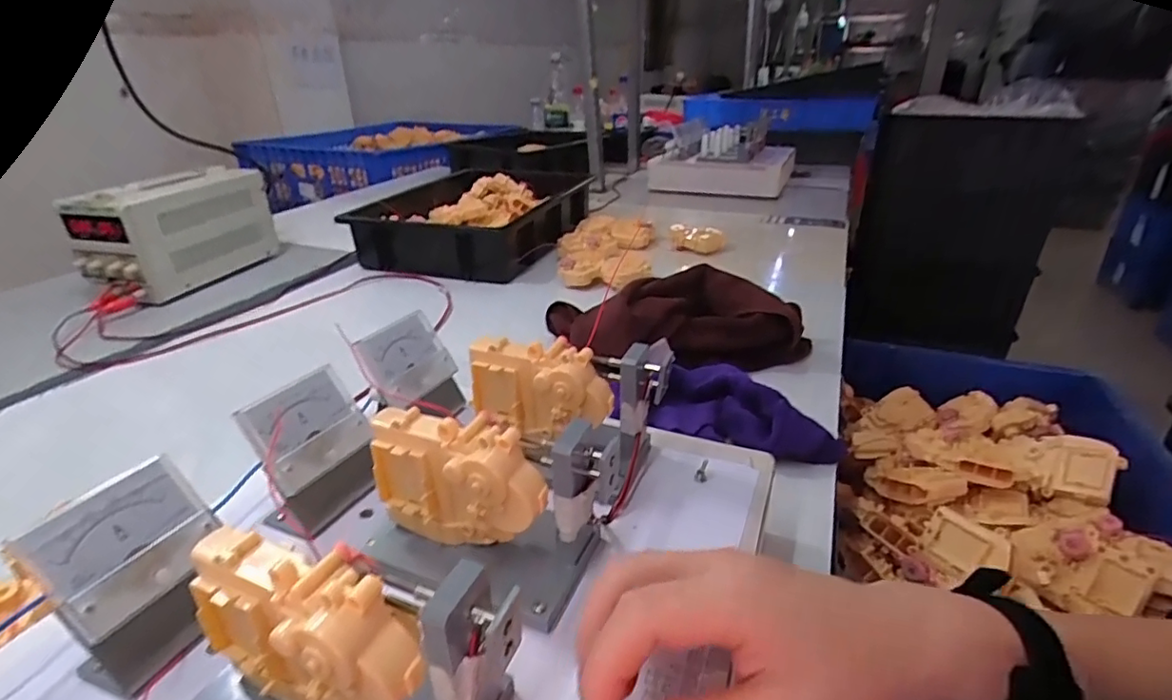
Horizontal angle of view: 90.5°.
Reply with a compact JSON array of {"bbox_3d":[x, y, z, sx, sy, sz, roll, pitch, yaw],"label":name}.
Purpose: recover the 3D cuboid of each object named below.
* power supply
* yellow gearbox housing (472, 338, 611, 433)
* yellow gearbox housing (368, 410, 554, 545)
[{"bbox_3d":[-0.645,-0.196,0.926,0.119,0.151,0.266,5,27,10],"label":"power supply"},{"bbox_3d":[-0.030,0.026,0.379,0.098,0.061,0.032,14,29,22],"label":"yellow gearbox housing"},{"bbox_3d":[-0.066,0.070,0.303,0.094,0.072,0.034,17,30,27],"label":"yellow gearbox housing"}]

